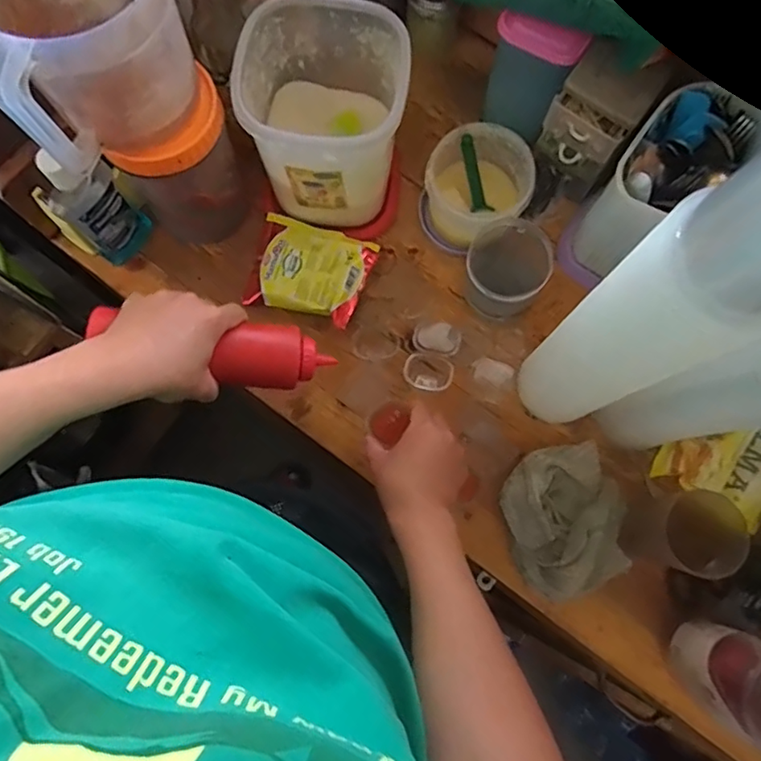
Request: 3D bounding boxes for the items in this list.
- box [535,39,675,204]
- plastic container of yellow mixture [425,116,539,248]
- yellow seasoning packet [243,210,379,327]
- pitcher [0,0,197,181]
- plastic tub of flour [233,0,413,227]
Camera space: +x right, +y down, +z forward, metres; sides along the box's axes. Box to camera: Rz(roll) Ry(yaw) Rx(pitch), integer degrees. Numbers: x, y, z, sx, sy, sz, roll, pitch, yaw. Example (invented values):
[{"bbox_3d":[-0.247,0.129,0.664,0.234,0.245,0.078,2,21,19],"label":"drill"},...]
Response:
[{"bbox_3d":[0.239,-0.288,0.637,0.085,0.160,0.087,36,80,7],"label":"box"},{"bbox_3d":[0.106,-0.213,0.643,0.134,0.087,0.114,-44,81,-8],"label":"plastic container of yellow mixture"},{"bbox_3d":[-0.083,-0.131,0.657,0.132,0.030,0.112,17,79,4],"label":"yellow seasoning packet"},{"bbox_3d":[-0.231,-0.280,0.446,0.134,0.121,0.158,-21,79,-4],"label":"pitcher"},{"bbox_3d":[-0.054,-0.281,0.604,0.155,0.173,0.159,7,78,1],"label":"plastic tub of flour"}]

